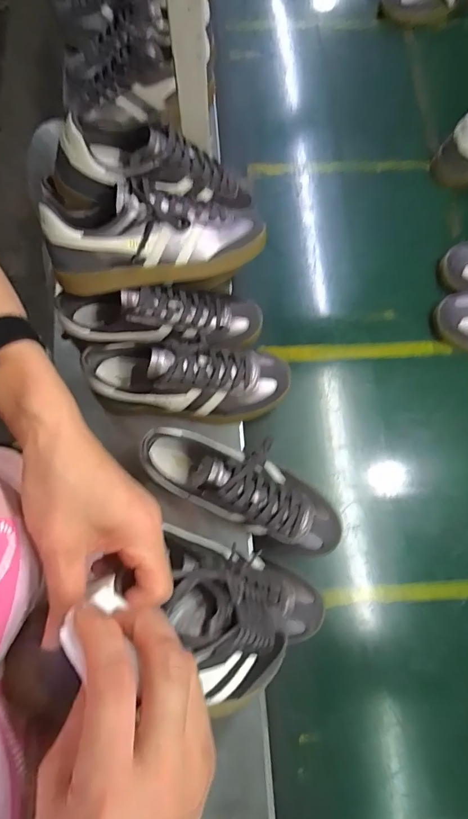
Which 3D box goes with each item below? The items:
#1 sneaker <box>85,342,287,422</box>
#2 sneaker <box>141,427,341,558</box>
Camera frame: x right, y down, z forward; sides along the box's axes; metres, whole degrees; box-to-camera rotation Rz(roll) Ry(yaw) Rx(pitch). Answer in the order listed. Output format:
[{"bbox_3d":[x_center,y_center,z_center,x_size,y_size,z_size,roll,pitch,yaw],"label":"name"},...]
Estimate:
[{"bbox_3d":[-0.054,-0.044,0.533,0.257,0.083,0.091,3,77,0],"label":"sneaker"},{"bbox_3d":[0.014,0.097,0.498,0.264,0.086,0.083,26,78,5],"label":"sneaker"}]

